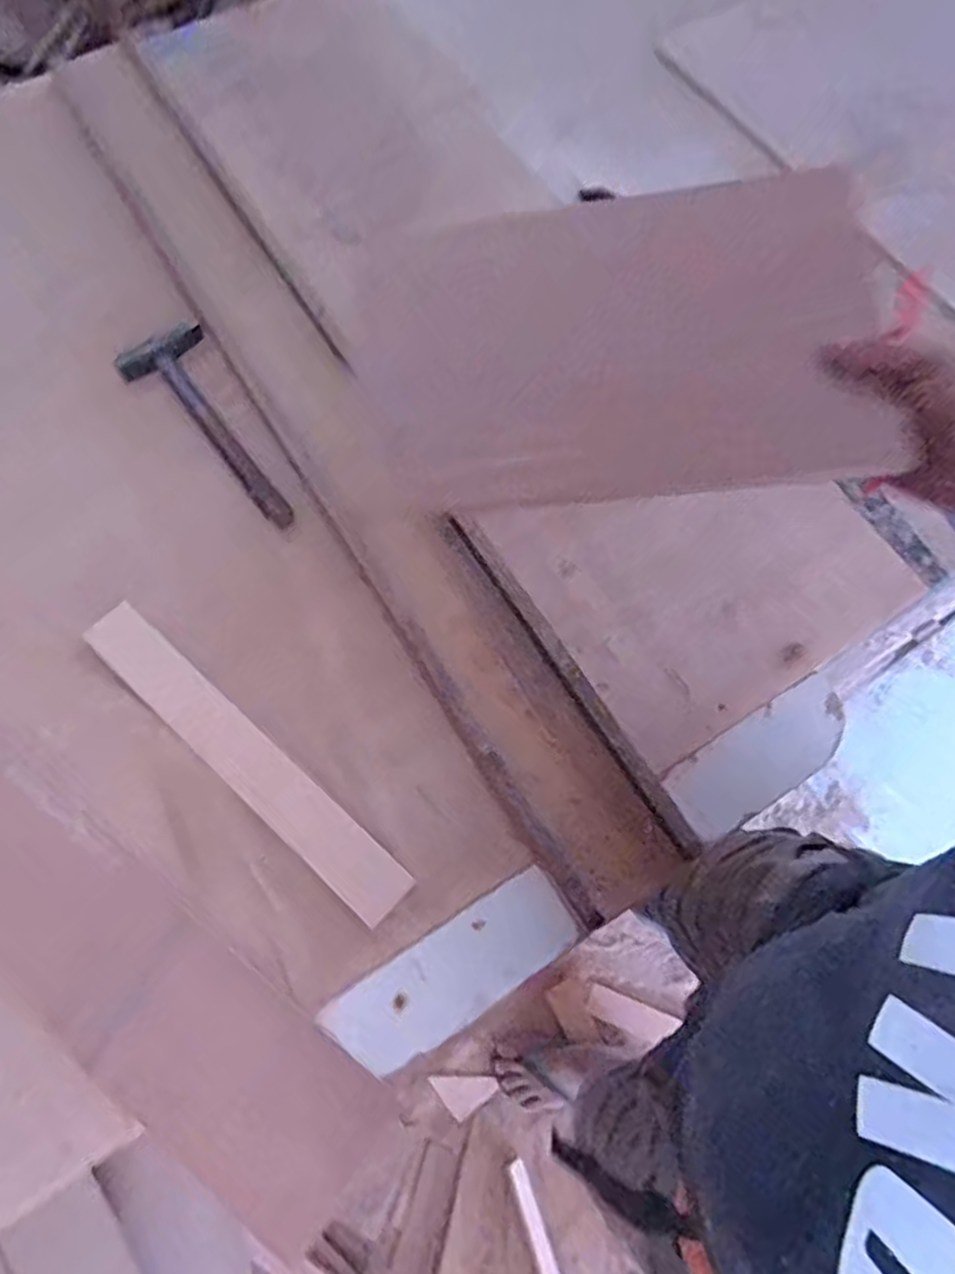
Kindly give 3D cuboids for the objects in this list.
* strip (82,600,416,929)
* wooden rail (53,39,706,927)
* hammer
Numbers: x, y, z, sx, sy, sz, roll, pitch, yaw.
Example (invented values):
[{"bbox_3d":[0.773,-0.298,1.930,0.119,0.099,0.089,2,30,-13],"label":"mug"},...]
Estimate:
[{"bbox_3d":[-0.210,0.104,0.671,0.376,0.010,0.051,40,74,13],"label":"strip"},{"bbox_3d":[-0.172,-0.252,0.790,0.114,0.028,1.164,-31,73,-11],"label":"wooden rail"},{"bbox_3d":[-0.278,-0.222,0.795,0.092,0.019,0.293,-34,74,-12],"label":"hammer"}]

